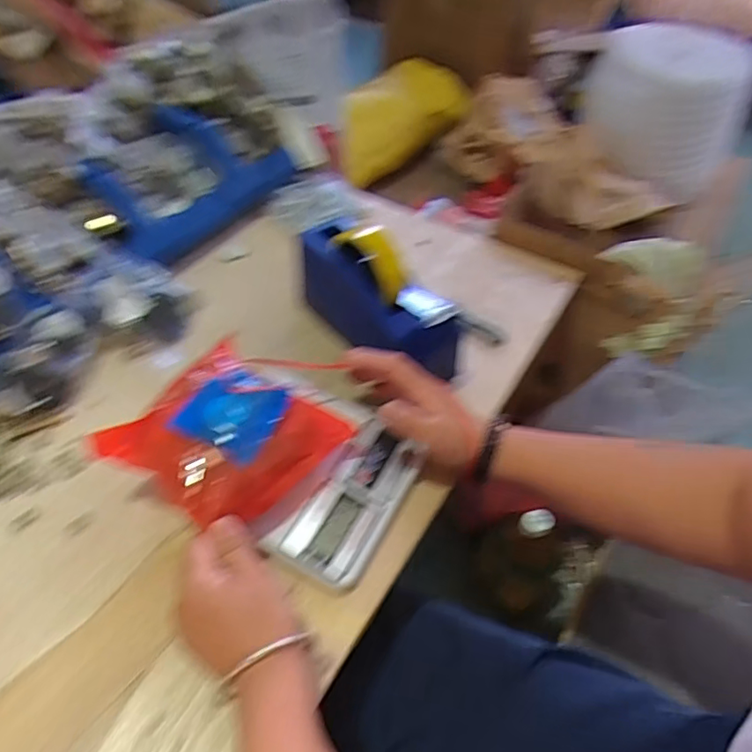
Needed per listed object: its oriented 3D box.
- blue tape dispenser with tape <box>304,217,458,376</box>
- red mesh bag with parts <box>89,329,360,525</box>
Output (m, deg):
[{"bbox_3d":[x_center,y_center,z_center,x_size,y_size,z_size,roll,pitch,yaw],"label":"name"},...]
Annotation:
[{"bbox_3d":[-0.006,-0.070,0.579,0.057,0.105,0.195,-33,57,-28],"label":"blue tape dispenser with tape"},{"bbox_3d":[-0.110,0.030,0.450,0.141,0.050,0.171,28,53,21],"label":"red mesh bag with parts"}]

